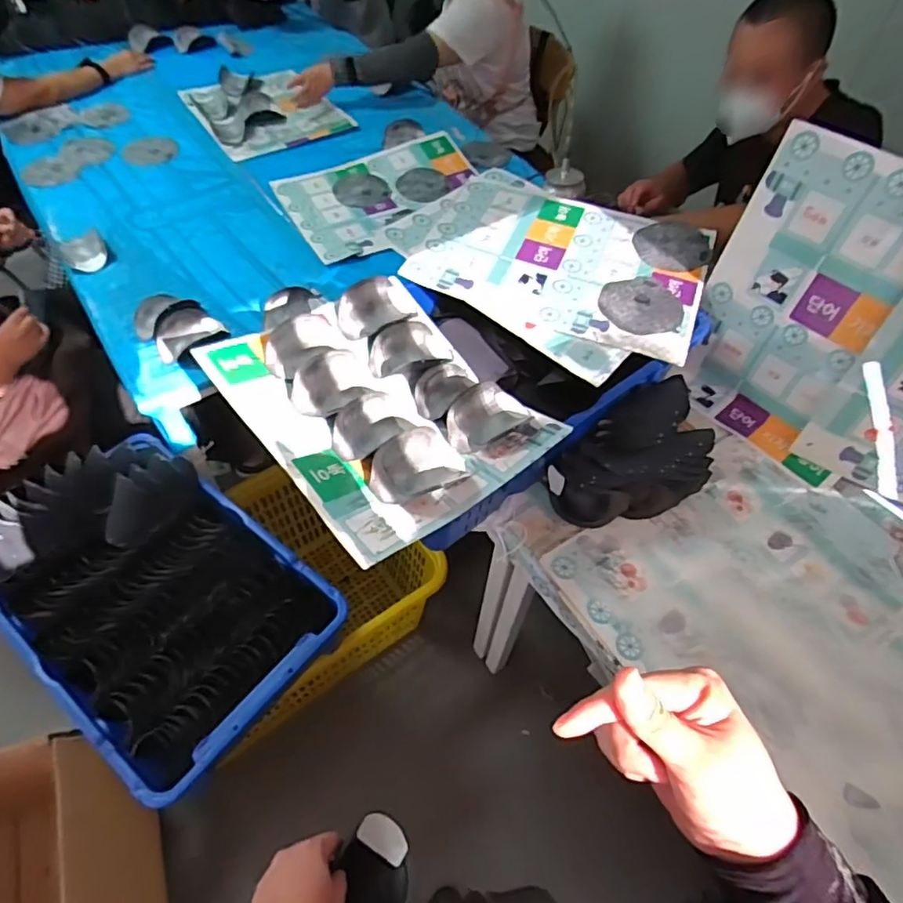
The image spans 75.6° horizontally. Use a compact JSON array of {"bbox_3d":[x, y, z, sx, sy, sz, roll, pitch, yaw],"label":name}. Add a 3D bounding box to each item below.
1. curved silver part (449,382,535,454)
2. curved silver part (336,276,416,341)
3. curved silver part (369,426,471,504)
[{"bbox_3d":[0.053,-0.056,0.907,0.138,0.036,0.100,-22,58,-18],"label":"curved silver part"},{"bbox_3d":[-0.136,-0.252,1.026,0.134,0.041,0.098,-33,62,-24],"label":"curved silver part"},{"bbox_3d":[-0.044,0.022,0.816,0.144,0.052,0.102,-21,59,-29],"label":"curved silver part"}]

